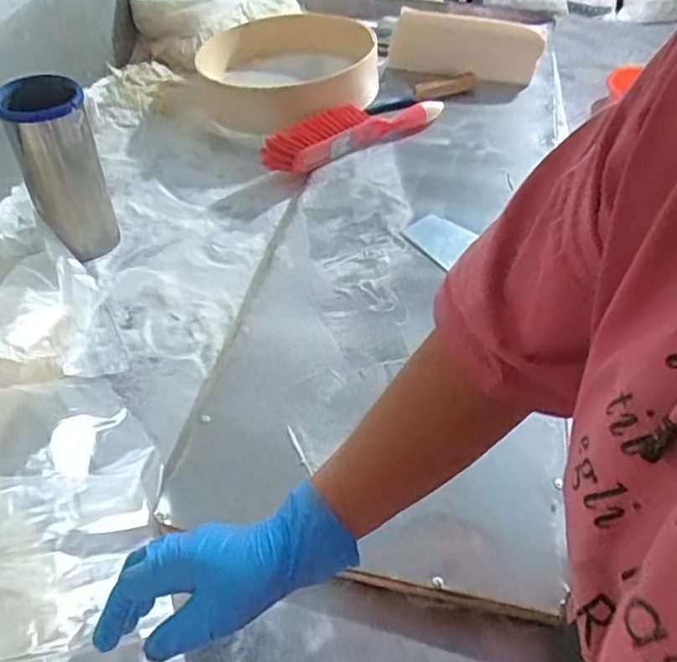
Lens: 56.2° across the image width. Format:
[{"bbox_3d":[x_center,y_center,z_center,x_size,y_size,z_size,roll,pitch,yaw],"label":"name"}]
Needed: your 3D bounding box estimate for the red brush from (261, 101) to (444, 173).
[{"bbox_3d":[0.026,-0.317,0.976,0.320,0.046,0.081,-27,54,-27],"label":"red brush"}]

